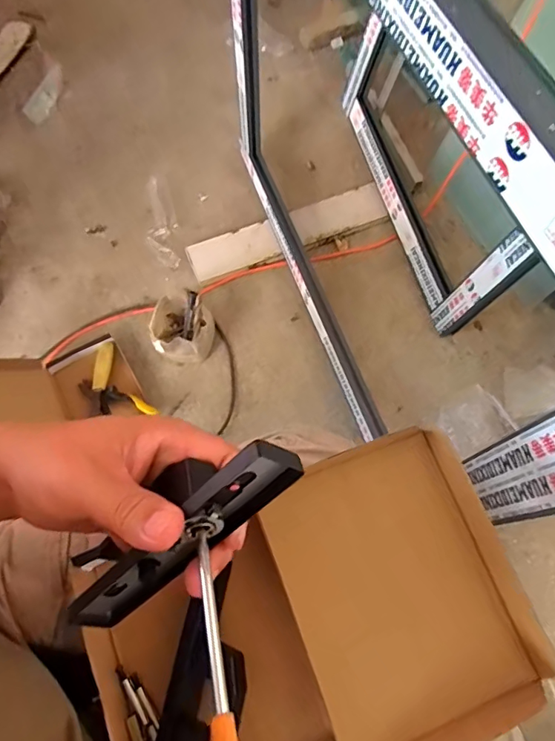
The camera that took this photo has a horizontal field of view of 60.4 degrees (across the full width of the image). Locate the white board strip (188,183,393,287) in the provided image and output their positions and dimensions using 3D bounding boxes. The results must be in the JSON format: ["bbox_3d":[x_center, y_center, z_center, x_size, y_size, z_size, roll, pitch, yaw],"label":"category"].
[{"bbox_3d":[0.027,-0.323,1.113,0.473,0.022,0.101,-22,69,-8],"label":"white board strip"}]

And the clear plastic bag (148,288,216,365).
[{"bbox_3d":[-0.192,-0.088,0.974,0.122,0.100,0.127,5,68,3],"label":"clear plastic bag"}]

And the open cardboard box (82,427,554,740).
[{"bbox_3d":[0.022,0.189,0.347,0.304,0.060,0.187,-24,69,-10],"label":"open cardboard box"}]

